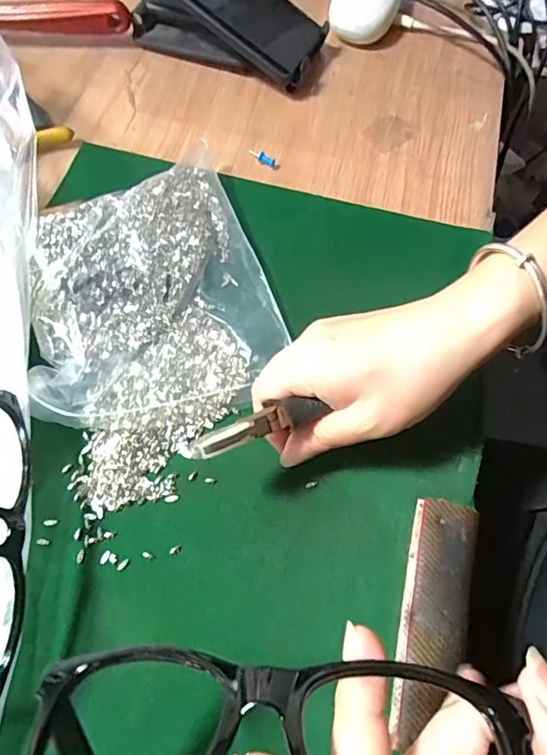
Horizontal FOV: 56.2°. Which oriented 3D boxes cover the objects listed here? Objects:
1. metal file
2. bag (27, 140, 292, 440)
[{"bbox_3d":[0.082,0.119,0.259,0.033,0.005,0.114,15,66,3],"label":"metal file"},{"bbox_3d":[-0.080,-0.058,0.319,0.143,0.035,0.184,-18,68,-11],"label":"bag"}]

